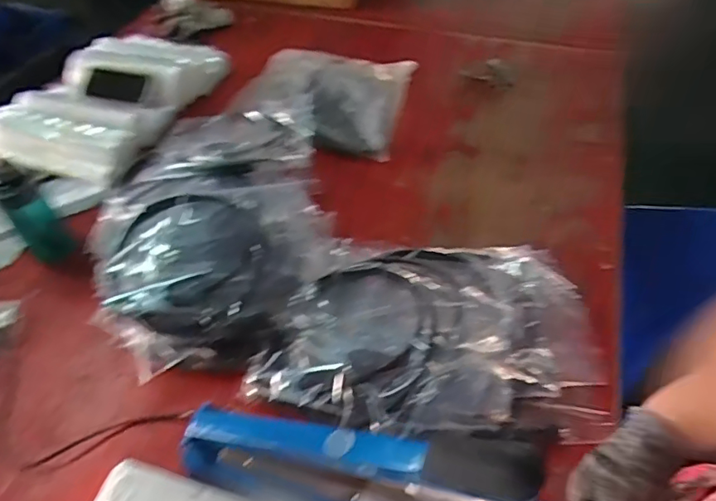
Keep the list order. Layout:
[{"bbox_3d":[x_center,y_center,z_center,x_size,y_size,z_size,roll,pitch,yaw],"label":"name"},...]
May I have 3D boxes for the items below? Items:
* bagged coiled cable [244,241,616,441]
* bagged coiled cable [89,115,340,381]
[{"bbox_3d":[0.098,0.102,0.719,0.425,0.068,0.304,5,50,8],"label":"bagged coiled cable"},{"bbox_3d":[-0.245,-0.076,0.861,0.358,0.068,0.594,-9,49,-5],"label":"bagged coiled cable"}]

